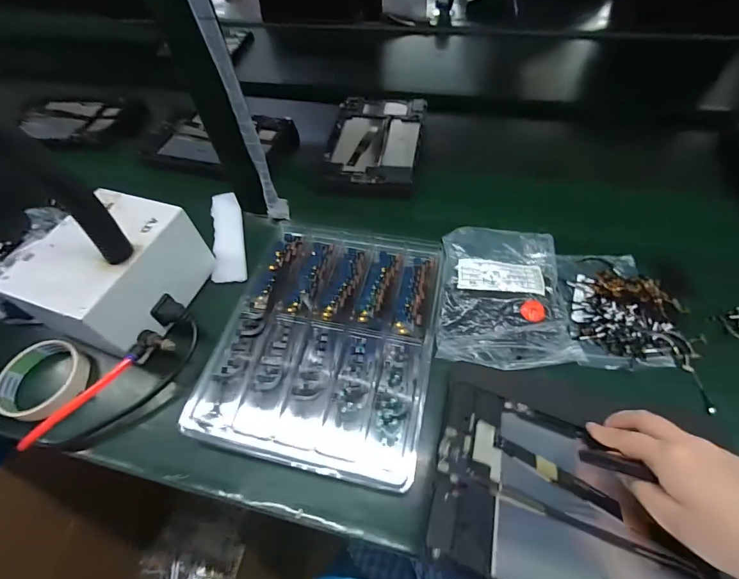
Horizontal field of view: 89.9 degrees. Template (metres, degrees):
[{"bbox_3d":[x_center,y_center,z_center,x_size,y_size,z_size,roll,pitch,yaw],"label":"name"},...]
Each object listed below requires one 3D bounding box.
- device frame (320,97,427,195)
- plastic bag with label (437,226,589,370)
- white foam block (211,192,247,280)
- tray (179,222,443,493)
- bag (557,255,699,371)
[{"bbox_3d":[0.008,-0.244,0.611,0.150,0.021,0.247,5,54,7],"label":"device frame"},{"bbox_3d":[0.153,0.002,0.418,0.136,0.027,0.169,5,54,6],"label":"plastic bag with label"},{"bbox_3d":[-0.195,-0.076,0.511,0.039,0.015,0.157,-12,54,-6],"label":"white foam block"},{"bbox_3d":[-0.042,0.039,0.400,0.223,0.020,0.275,9,55,9],"label":"tray"},{"bbox_3d":[0.284,0.020,0.418,0.122,0.016,0.154,4,54,6],"label":"bag"}]

